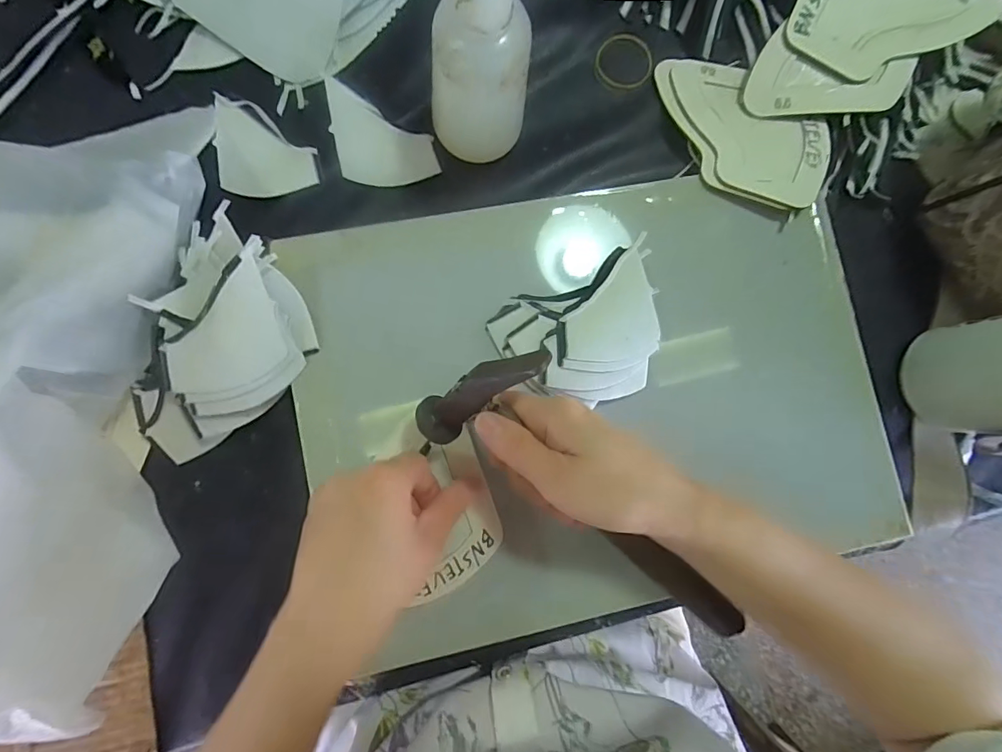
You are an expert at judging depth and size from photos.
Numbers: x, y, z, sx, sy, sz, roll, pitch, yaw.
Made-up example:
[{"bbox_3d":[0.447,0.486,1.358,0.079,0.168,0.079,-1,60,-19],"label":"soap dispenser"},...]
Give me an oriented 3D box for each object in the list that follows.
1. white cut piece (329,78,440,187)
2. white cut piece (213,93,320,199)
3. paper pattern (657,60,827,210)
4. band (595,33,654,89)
[{"bbox_3d":[-0.086,-0.177,0.333,0.068,0.013,0.073,-13,87,-6],"label":"white cut piece"},{"bbox_3d":[-0.168,-0.164,0.327,0.067,0.006,0.073,-10,87,-6],"label":"white cut piece"},{"bbox_3d":[0.180,-0.185,0.347,0.129,0.031,0.105,14,89,-3],"label":"paper pattern"},{"bbox_3d":[0.098,-0.250,0.365,0.044,0.004,0.044,0,86,-5],"label":"band"}]

